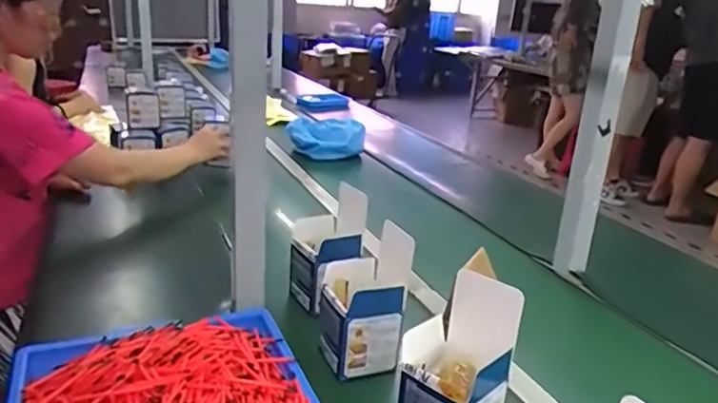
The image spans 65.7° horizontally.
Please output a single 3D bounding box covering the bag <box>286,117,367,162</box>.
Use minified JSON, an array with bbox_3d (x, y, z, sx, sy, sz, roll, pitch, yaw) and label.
[{"bbox_3d":[-0.106,-0.205,1.782,0.248,0.109,0.174,4,19,-1],"label":"bag"}]

